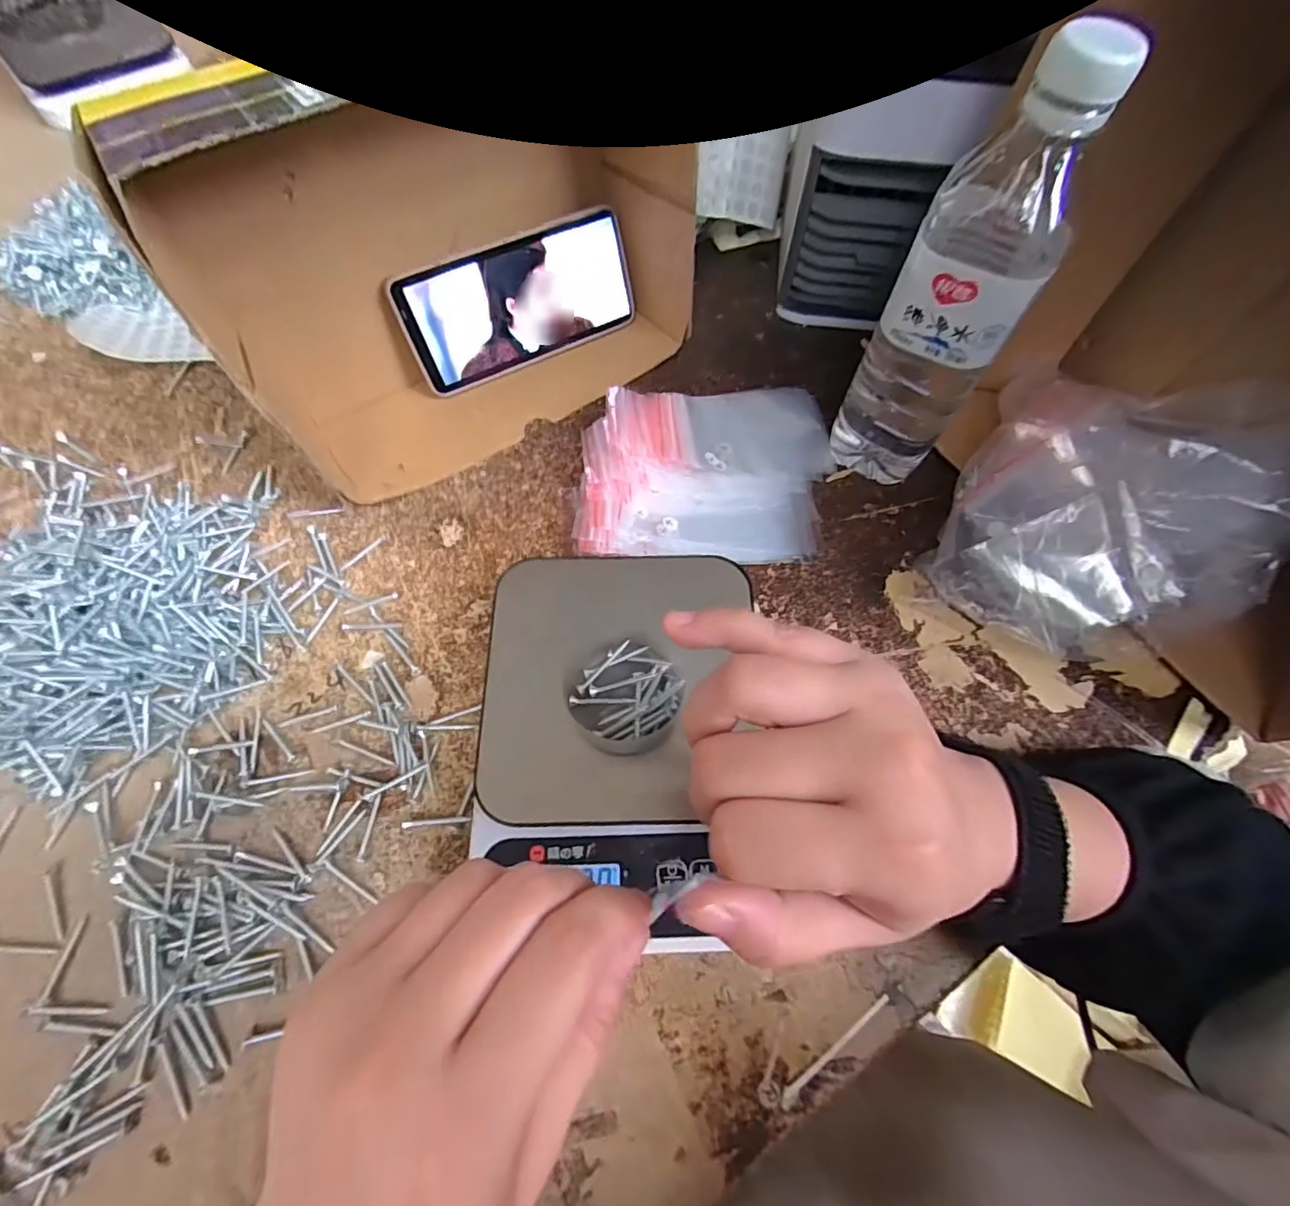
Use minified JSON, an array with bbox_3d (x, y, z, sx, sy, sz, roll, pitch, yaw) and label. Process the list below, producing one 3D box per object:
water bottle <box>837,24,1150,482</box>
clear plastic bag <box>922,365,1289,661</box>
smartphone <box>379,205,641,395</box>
[{"bbox_3d":[0.159,-0.150,0.290,0.063,0.206,0.060,33,69,14],"label":"water bottle"},{"bbox_3d":[0.278,-0.060,0.329,0.165,0.063,0.197,27,67,11],"label":"clear plastic bag"},{"bbox_3d":[-0.085,-0.210,0.391,0.162,0.079,0.005,-28,46,-13],"label":"smartphone"}]

